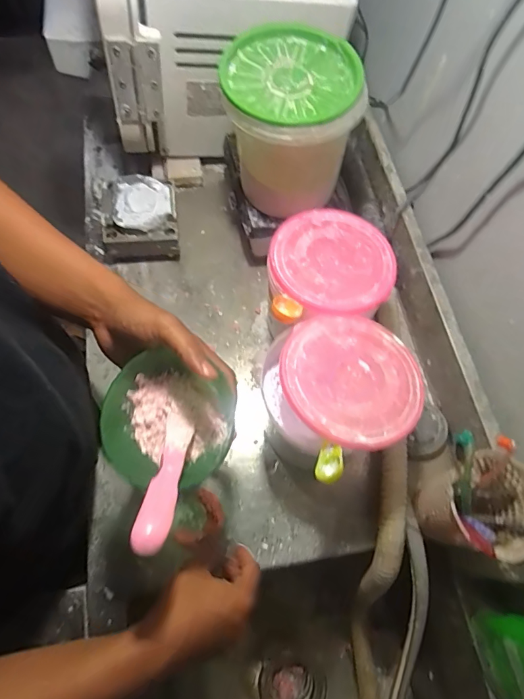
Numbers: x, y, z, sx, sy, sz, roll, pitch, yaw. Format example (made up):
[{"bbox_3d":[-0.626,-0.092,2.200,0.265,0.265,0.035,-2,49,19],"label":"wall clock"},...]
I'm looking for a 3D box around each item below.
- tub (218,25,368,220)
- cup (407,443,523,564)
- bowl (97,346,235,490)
[{"bbox_3d":[0.034,-0.301,0.591,0.174,0.168,0.166,1,66,-3],"label":"tub"},{"bbox_3d":[0.240,0.178,0.501,0.100,0.166,0.117,-23,70,-12],"label":"cup"},{"bbox_3d":[-0.086,0.067,0.396,0.112,0.063,0.114,1,66,-3],"label":"bowl"}]

